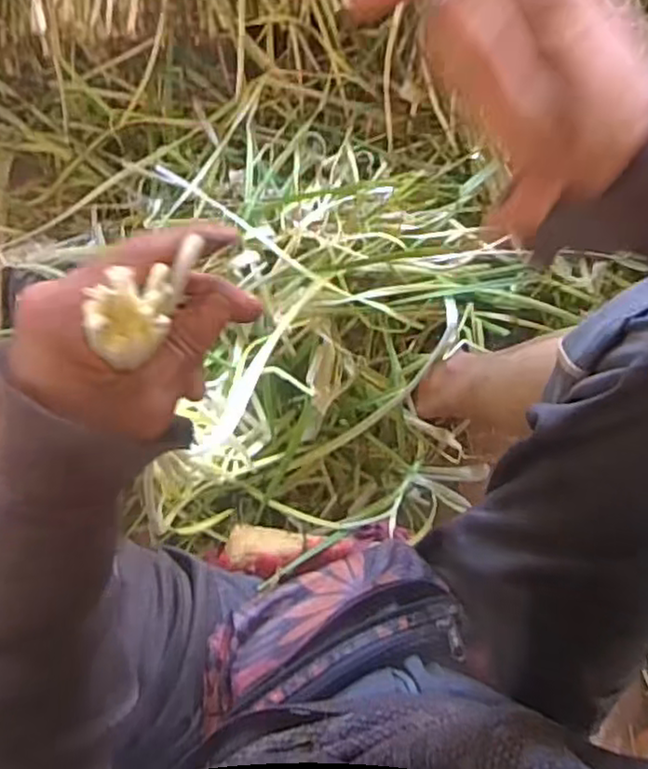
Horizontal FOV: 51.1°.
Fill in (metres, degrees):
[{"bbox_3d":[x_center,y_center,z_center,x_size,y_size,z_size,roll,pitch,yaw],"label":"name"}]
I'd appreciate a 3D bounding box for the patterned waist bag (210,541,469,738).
[{"bbox_3d":[0.003,0.177,0.496,0.188,0.099,0.075,-12,90,-2],"label":"patterned waist bag"}]

